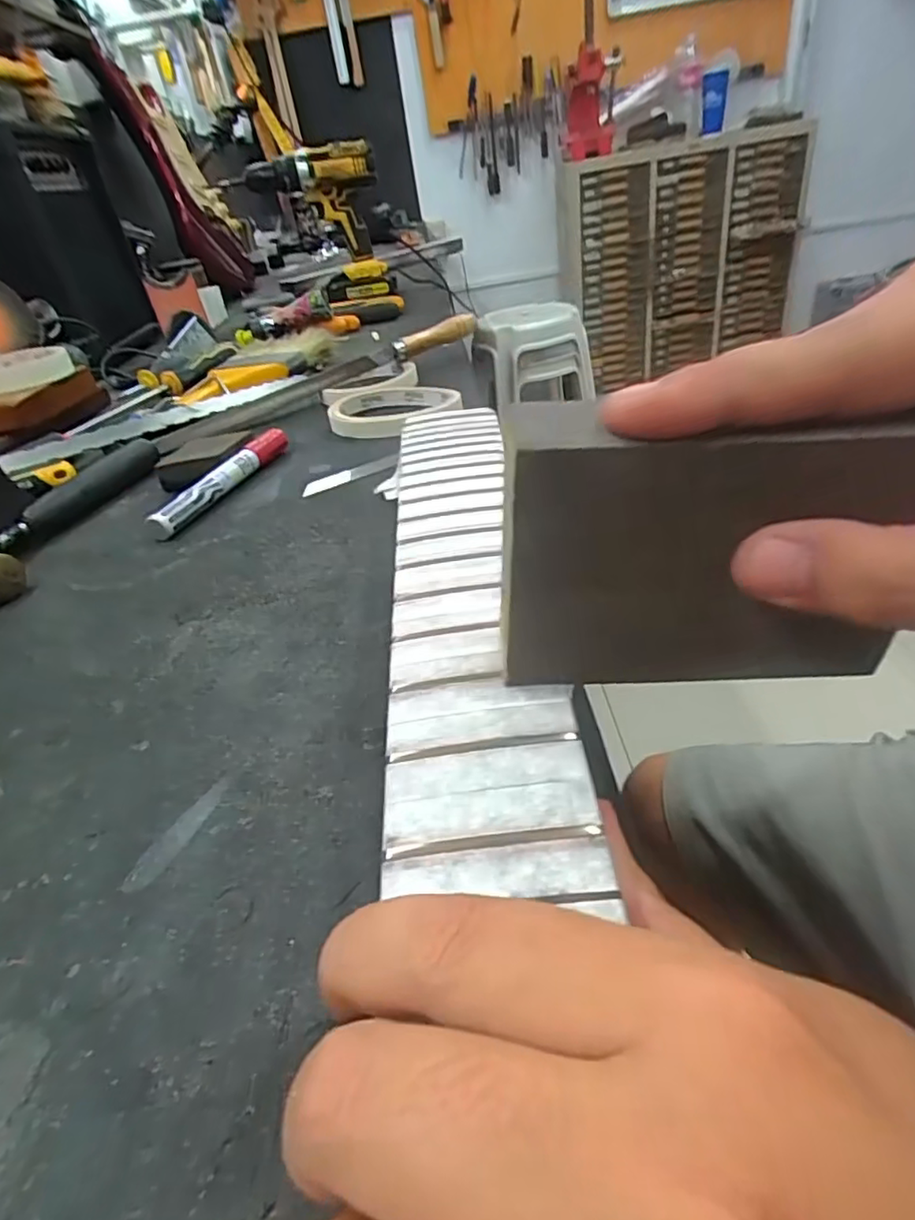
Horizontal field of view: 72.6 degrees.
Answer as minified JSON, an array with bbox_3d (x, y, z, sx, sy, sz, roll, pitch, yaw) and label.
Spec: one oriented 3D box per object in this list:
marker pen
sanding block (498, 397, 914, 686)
[{"bbox_3d":[-0.146,-0.085,0.390,0.017,0.012,0.127,9,42,22],"label":"marker pen"},{"bbox_3d":[0.060,-0.014,0.151,0.097,0.070,0.020,-3,35,6],"label":"sanding block"}]

